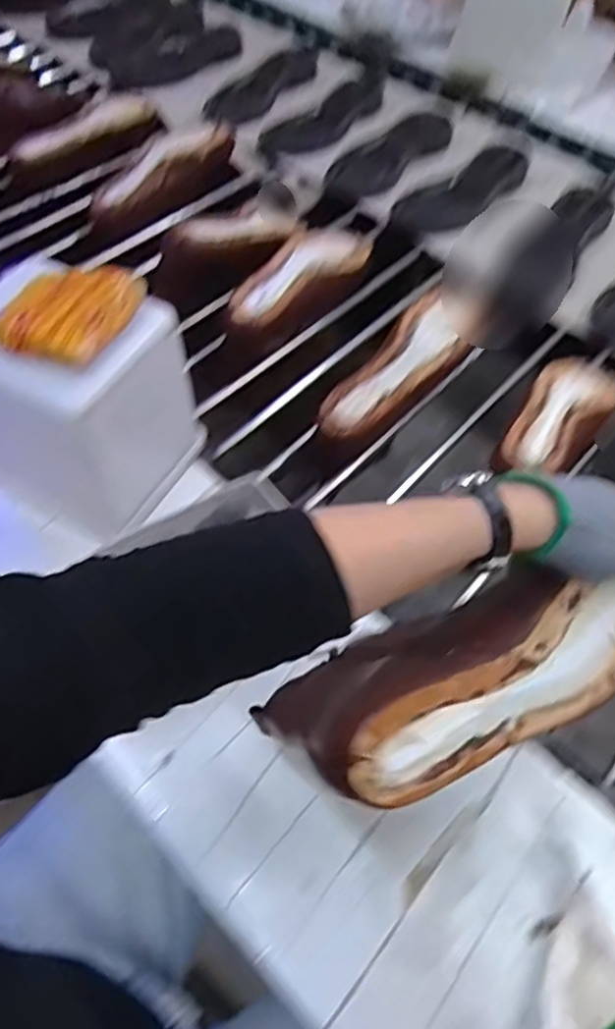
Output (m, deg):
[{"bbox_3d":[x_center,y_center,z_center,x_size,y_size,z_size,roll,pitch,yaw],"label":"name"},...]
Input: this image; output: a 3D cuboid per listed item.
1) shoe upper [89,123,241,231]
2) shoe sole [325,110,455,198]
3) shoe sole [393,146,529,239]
[{"bbox_3d":[-0.203,-0.474,0.962,0.247,0.062,0.086,-39,64,-24],"label":"shoe upper"},{"bbox_3d":[0.128,-0.544,1.030,0.080,0.024,0.247,37,64,22],"label":"shoe sole"},{"bbox_3d":[0.224,-0.464,0.982,0.253,0.019,0.081,-38,64,-22],"label":"shoe sole"}]

